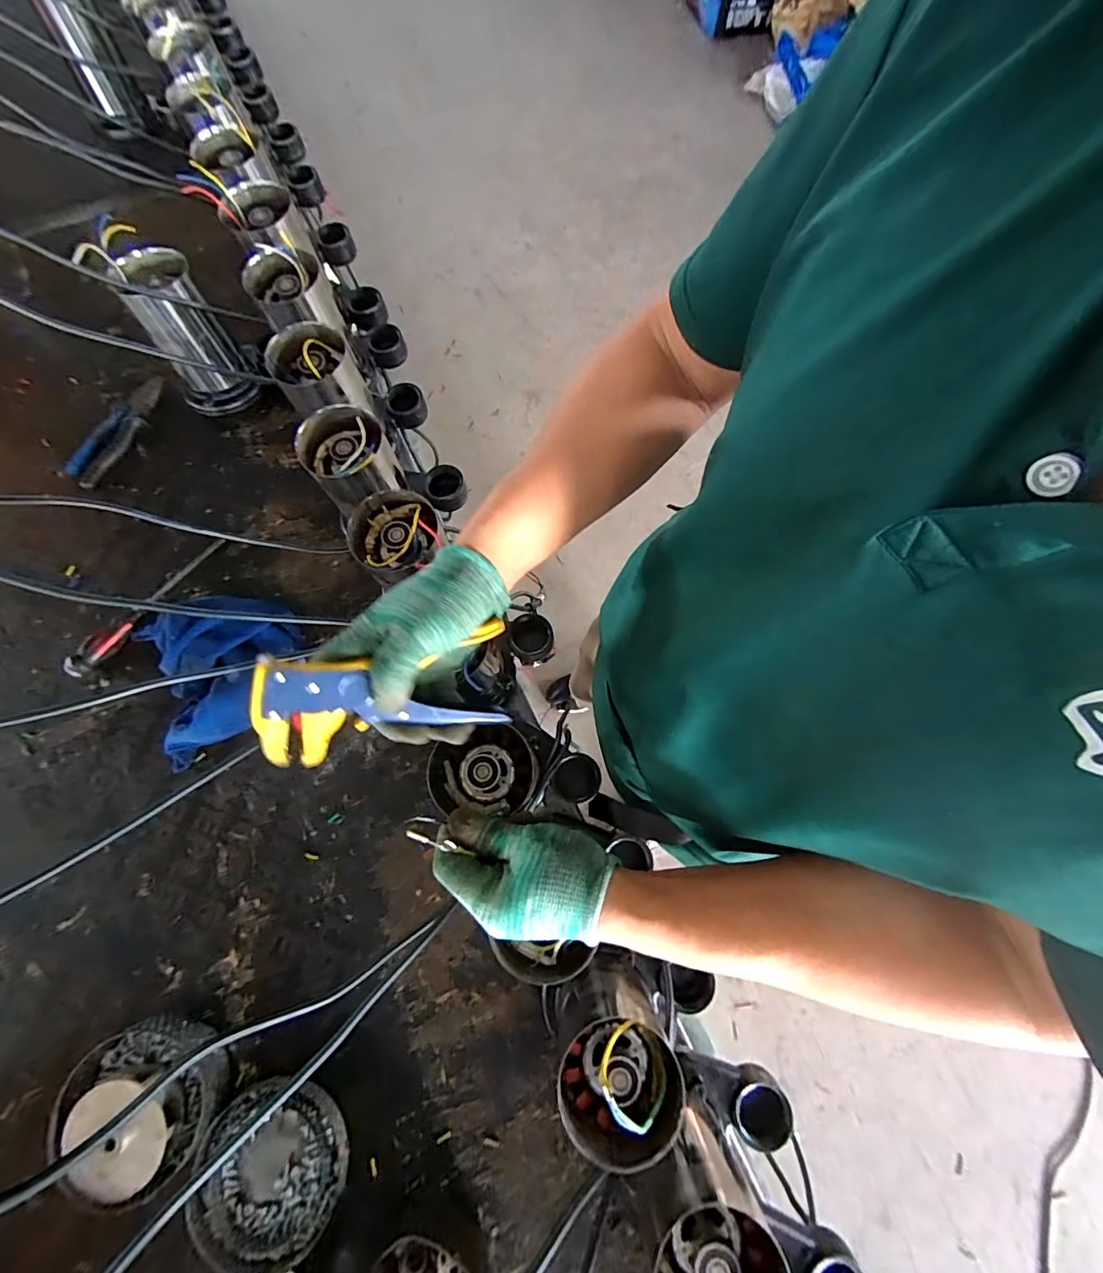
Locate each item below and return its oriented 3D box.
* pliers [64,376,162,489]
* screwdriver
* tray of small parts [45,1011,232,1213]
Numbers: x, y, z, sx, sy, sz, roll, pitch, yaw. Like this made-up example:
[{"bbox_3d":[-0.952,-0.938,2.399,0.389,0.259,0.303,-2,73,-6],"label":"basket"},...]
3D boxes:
[{"bbox_3d":[-0.623,-0.302,0.699,0.053,0.017,0.195,20,75,4],"label":"pliers"},{"bbox_3d":[-0.515,-0.043,0.620,0.032,0.027,0.230,34,76,8],"label":"screwdriver"},{"bbox_3d":[-0.392,0.451,0.467,0.128,0.048,0.135,-23,76,-7],"label":"tray of small parts"}]

